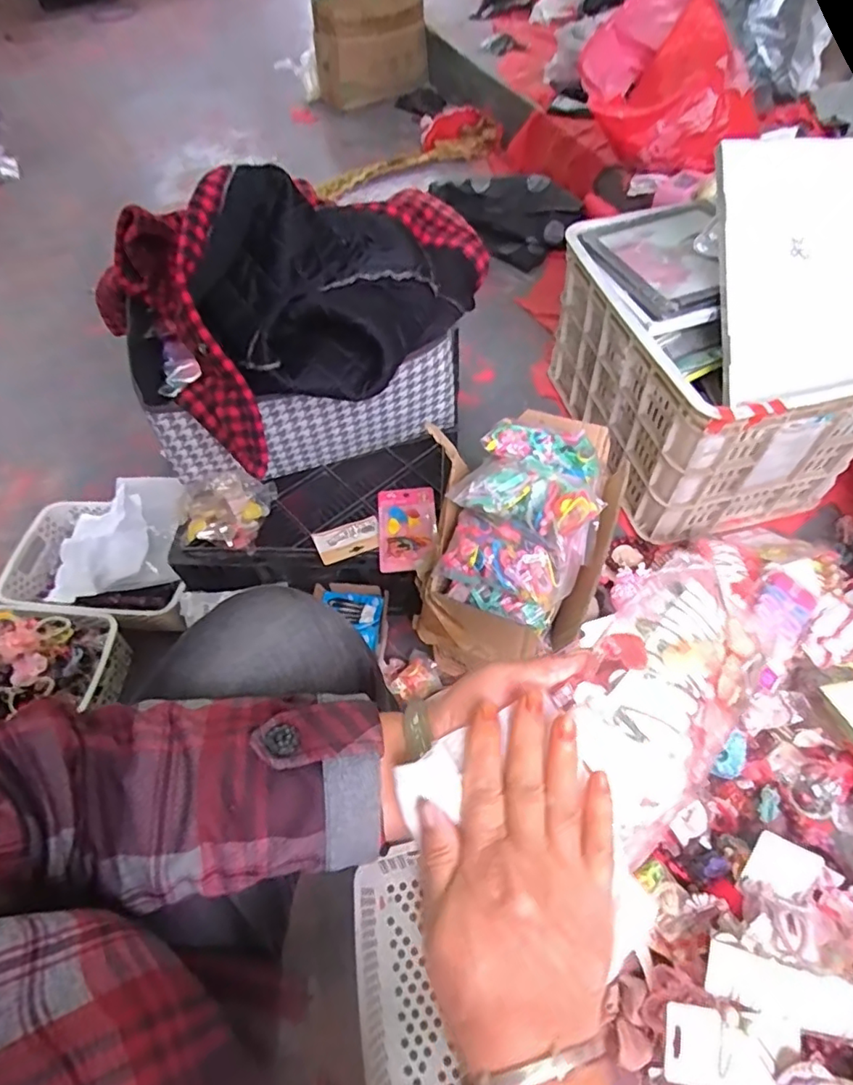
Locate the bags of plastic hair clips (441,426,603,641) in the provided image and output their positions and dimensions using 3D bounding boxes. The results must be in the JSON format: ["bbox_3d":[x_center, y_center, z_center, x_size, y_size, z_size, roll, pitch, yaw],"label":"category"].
[{"bbox_3d":[0.120,-0.036,0.668,0.159,0.096,0.241,21,60,17],"label":"bags of plastic hair clips"}]

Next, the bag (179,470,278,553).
[{"bbox_3d":[-0.280,-0.044,0.779,0.115,0.054,0.106,-4,56,1],"label":"bag"}]

